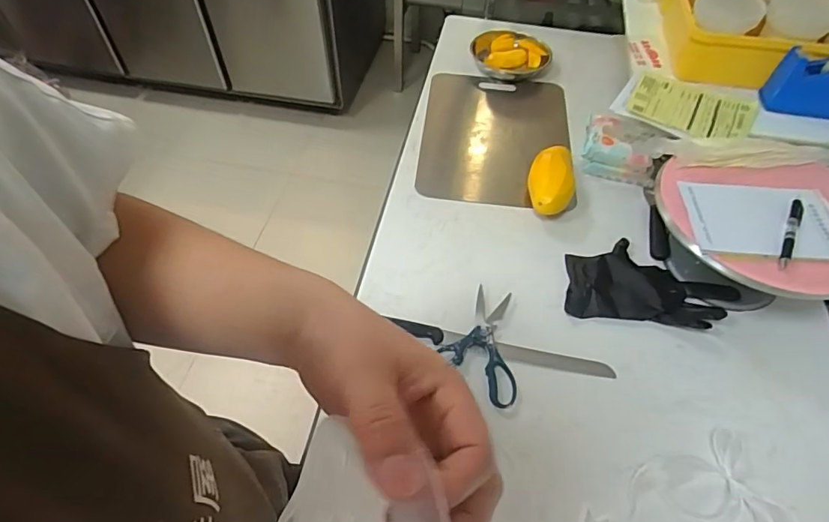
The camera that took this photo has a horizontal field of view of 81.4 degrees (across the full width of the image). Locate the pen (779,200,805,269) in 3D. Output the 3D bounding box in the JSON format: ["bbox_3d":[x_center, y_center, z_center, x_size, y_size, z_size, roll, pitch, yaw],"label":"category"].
[{"bbox_3d":[0.488,-0.035,0.625,0.014,0.012,0.136,29,58,18],"label":"pen"}]

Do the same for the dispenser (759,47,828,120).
[{"bbox_3d":[0.629,-0.274,0.754,0.138,0.083,0.045,11,54,6],"label":"dispenser"}]

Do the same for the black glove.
[{"bbox_3d":[0.360,0.034,0.741,0.244,0.022,0.142,7,53,6],"label":"black glove"}]

